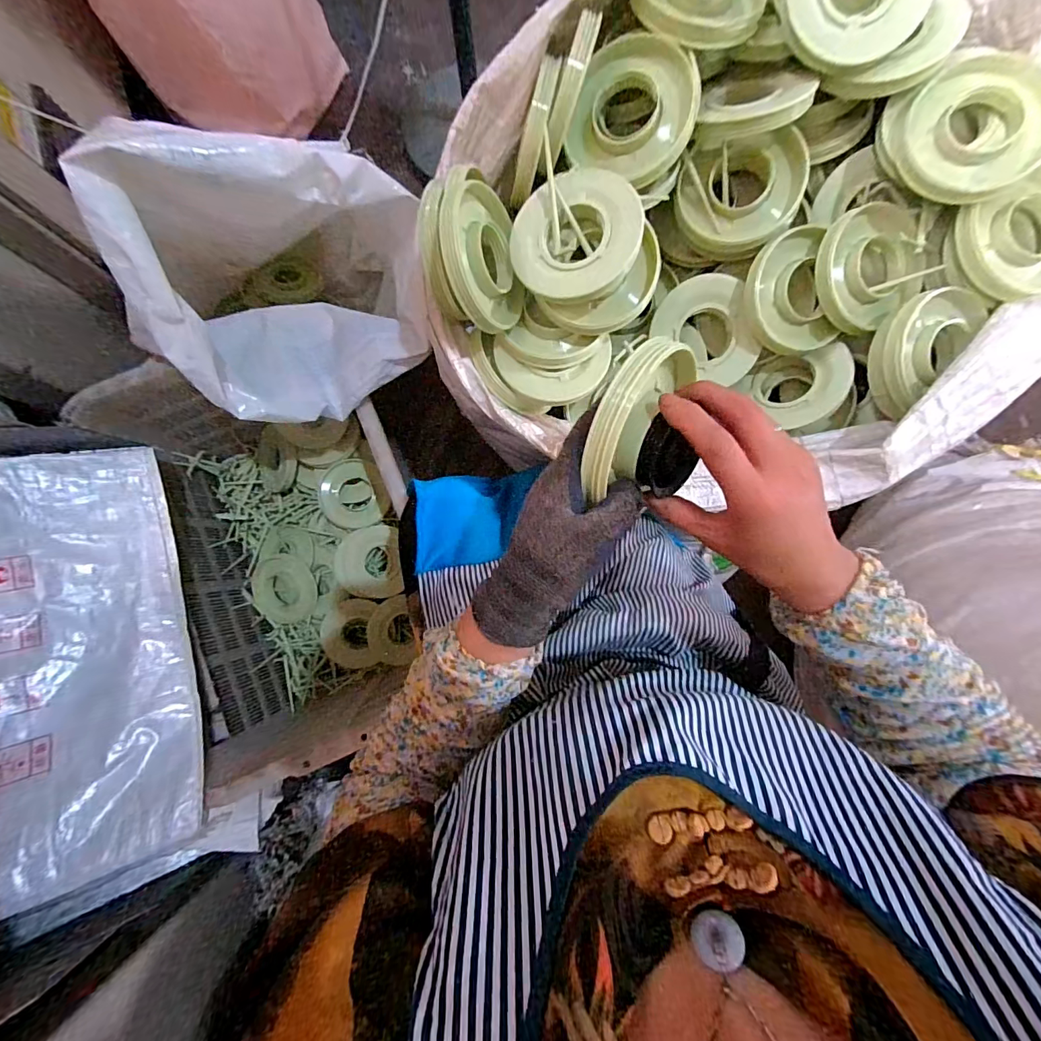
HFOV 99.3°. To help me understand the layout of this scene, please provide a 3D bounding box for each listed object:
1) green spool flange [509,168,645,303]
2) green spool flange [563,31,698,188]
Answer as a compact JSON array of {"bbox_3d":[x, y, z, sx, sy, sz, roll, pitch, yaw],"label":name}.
[{"bbox_3d":[0.056,-0.284,0.442,0.127,0.023,0.119,1,92,15],"label":"green spool flange"},{"bbox_3d":[0.114,-0.404,0.440,0.113,0.018,0.108,23,113,2],"label":"green spool flange"}]

